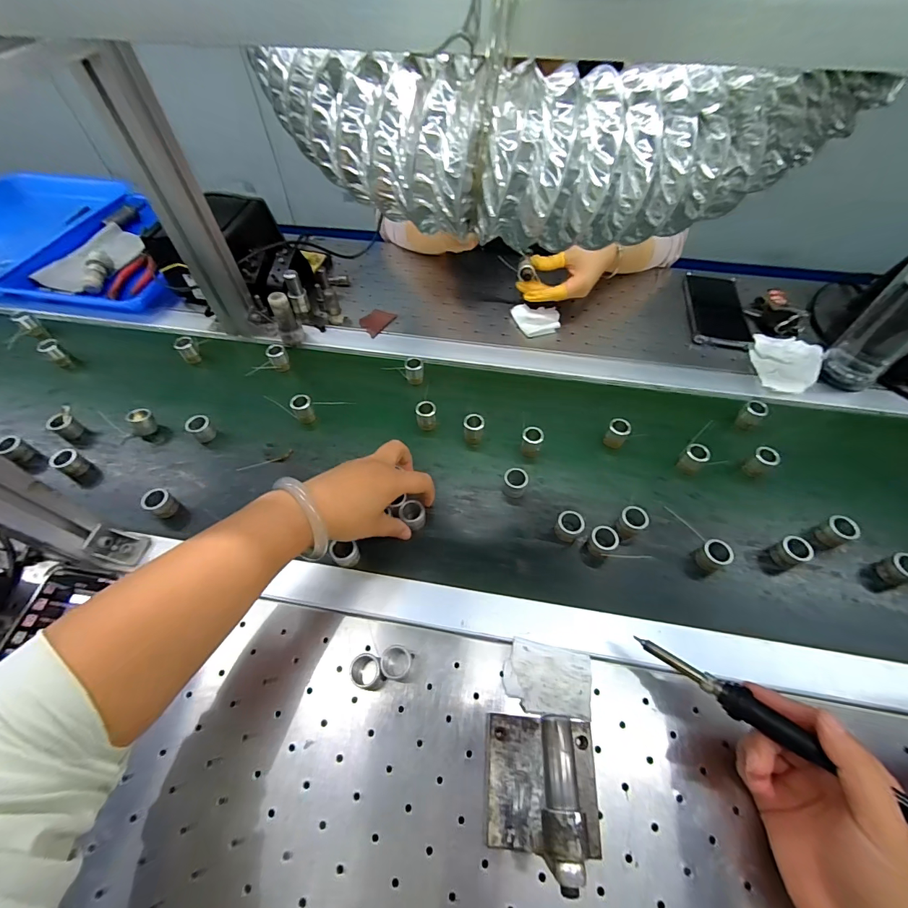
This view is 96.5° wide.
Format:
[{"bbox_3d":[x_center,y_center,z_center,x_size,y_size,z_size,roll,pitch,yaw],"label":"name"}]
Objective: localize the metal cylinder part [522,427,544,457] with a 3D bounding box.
[{"bbox_3d":[0.089,-0.013,0.468,0.023,0.030,0.023,16,56,10],"label":"metal cylinder part"}]

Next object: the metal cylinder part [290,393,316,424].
[{"bbox_3d":[-0.186,-0.055,0.501,0.022,0.039,0.019,-21,58,-15],"label":"metal cylinder part"}]

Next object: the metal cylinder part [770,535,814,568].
[{"bbox_3d":[0.332,0.097,0.400,0.027,0.027,0.024,-17,57,-13],"label":"metal cylinder part"}]

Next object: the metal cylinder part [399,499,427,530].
[{"bbox_3d":[-0.043,0.064,0.423,0.025,0.021,0.026,0,55,-1],"label":"metal cylinder part"}]

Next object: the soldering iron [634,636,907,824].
[{"bbox_3d":[0.223,0.186,0.263,0.201,0.016,0.018,27,58,32],"label":"soldering iron"}]

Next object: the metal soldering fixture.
[{"bbox_3d":[0.065,0.218,0.266,0.076,0.101,0.076,4,55,2],"label":"metal soldering fixture"}]

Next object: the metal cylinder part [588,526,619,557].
[{"bbox_3d":[0.148,0.088,0.404,0.024,0.025,0.022,0,55,-1],"label":"metal cylinder part"}]

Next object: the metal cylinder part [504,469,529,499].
[{"bbox_3d":[0.067,0.032,0.445,0.025,0.026,0.024,0,55,-1],"label":"metal cylinder part"}]

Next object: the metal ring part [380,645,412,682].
[{"bbox_3d":[-0.049,0.176,0.344,0.023,0.021,0.026,0,55,-1],"label":"metal ring part"}]

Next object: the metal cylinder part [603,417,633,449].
[{"bbox_3d":[0.191,-0.024,0.475,0.024,0.031,0.022,29,59,18],"label":"metal cylinder part"}]

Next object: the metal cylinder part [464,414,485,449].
[{"bbox_3d":[0.024,-0.028,0.482,0.024,0.037,0.022,0,55,-1],"label":"metal cylinder part"}]

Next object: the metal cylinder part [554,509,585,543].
[{"bbox_3d":[0.118,0.074,0.414,0.026,0.023,0.024,0,55,-1],"label":"metal cylinder part"}]

